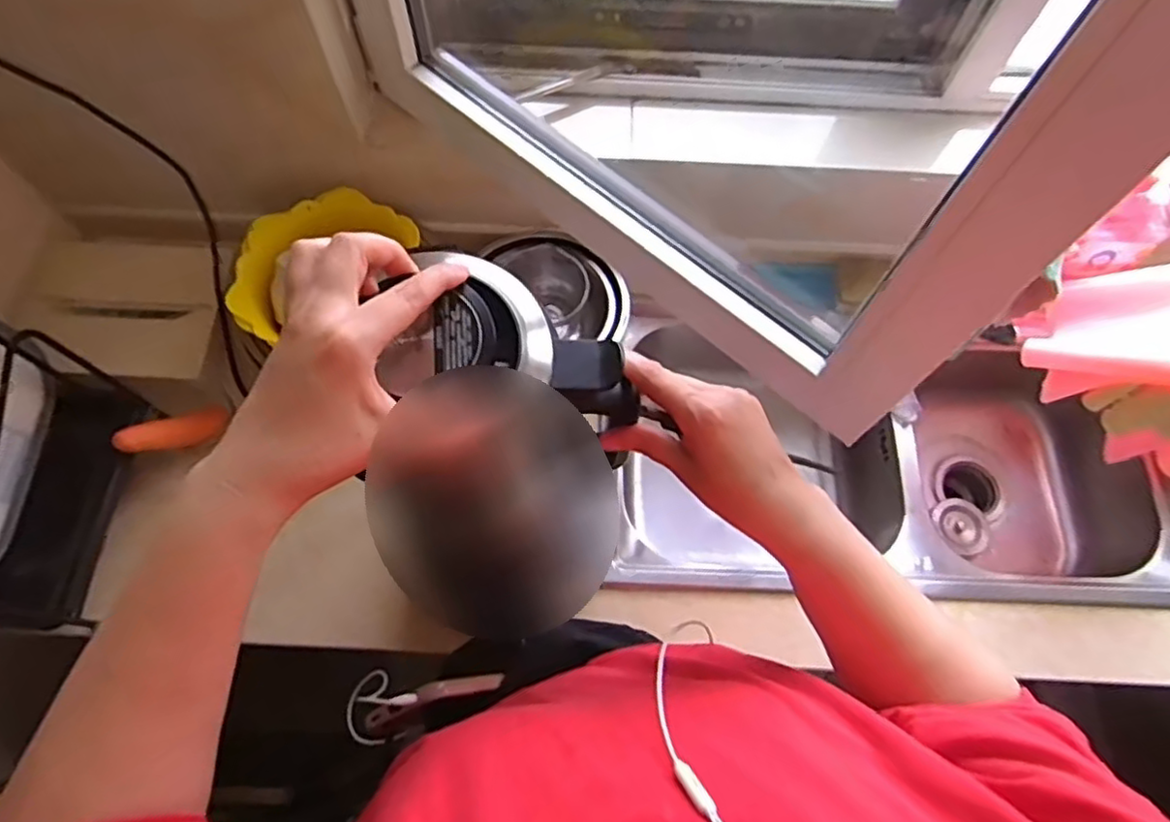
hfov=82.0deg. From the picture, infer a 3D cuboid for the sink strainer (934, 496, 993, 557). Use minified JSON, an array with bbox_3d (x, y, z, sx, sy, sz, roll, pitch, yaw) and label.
[{"bbox_3d":[0.565,0.171,1.004,0.072,0.020,0.084,-26,70,-11],"label":"sink strainer"}]

